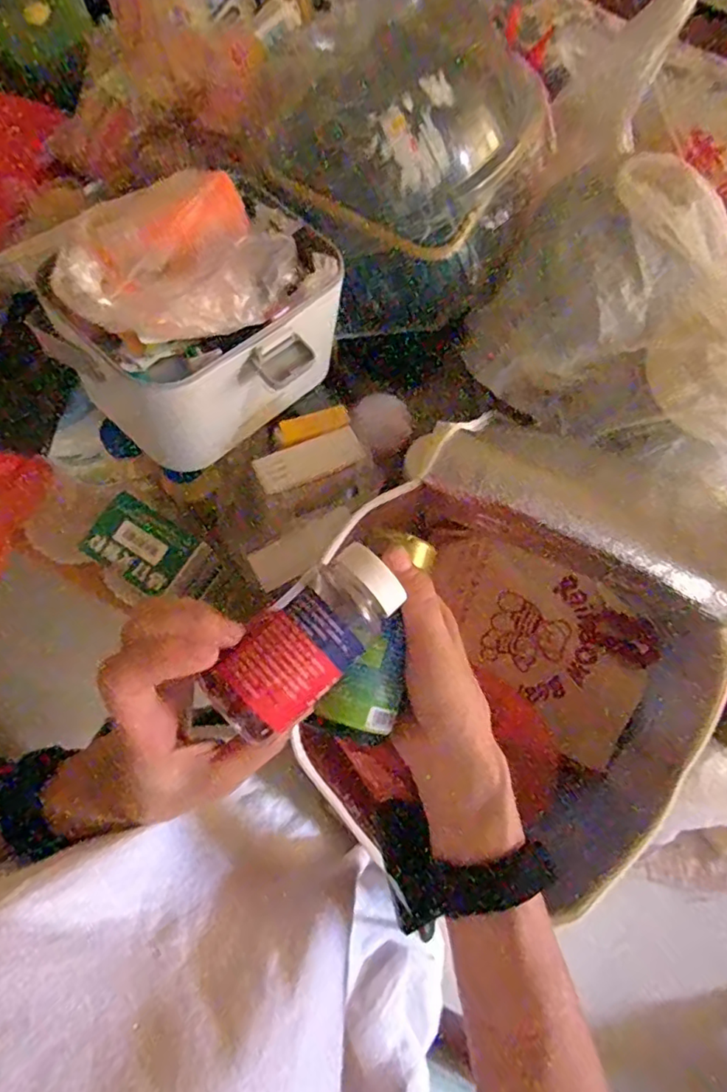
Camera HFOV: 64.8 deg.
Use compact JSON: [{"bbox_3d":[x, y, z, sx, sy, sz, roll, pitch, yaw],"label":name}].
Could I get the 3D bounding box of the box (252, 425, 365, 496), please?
[{"bbox_3d":[-0.051,-0.082,0.541,0.100,0.013,0.037,-24,79,-7],"label":"box"}]

